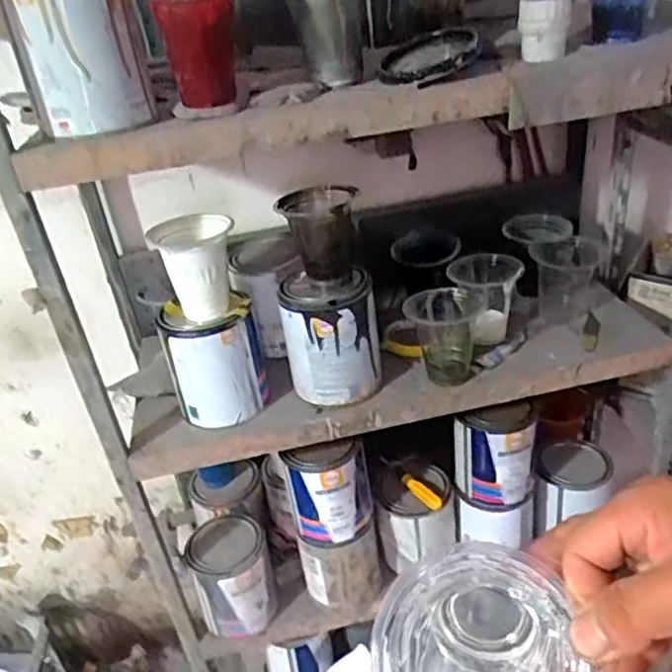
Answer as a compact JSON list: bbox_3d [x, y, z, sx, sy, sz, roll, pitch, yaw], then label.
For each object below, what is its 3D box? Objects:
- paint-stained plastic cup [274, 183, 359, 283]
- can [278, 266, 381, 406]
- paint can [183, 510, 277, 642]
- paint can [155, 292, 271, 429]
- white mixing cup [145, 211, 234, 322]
[{"bbox_3d":[-0.019,-0.109,0.712,0.085,0.089,0.073,-2,31,9],"label":"paint-stained plastic cup"},{"bbox_3d":[-0.005,-0.003,0.758,0.102,0.135,0.102,-5,31,4],"label":"can"},{"bbox_3d":[-0.143,0.327,0.905,0.100,0.123,0.107,-6,31,4],"label":"paint can"},{"bbox_3d":[-0.138,0.029,0.753,0.098,0.125,0.098,-6,31,4],"label":"paint can"},{"bbox_3d":[-0.150,-0.075,0.711,0.084,0.097,0.075,-16,32,-12],"label":"white mixing cup"}]

